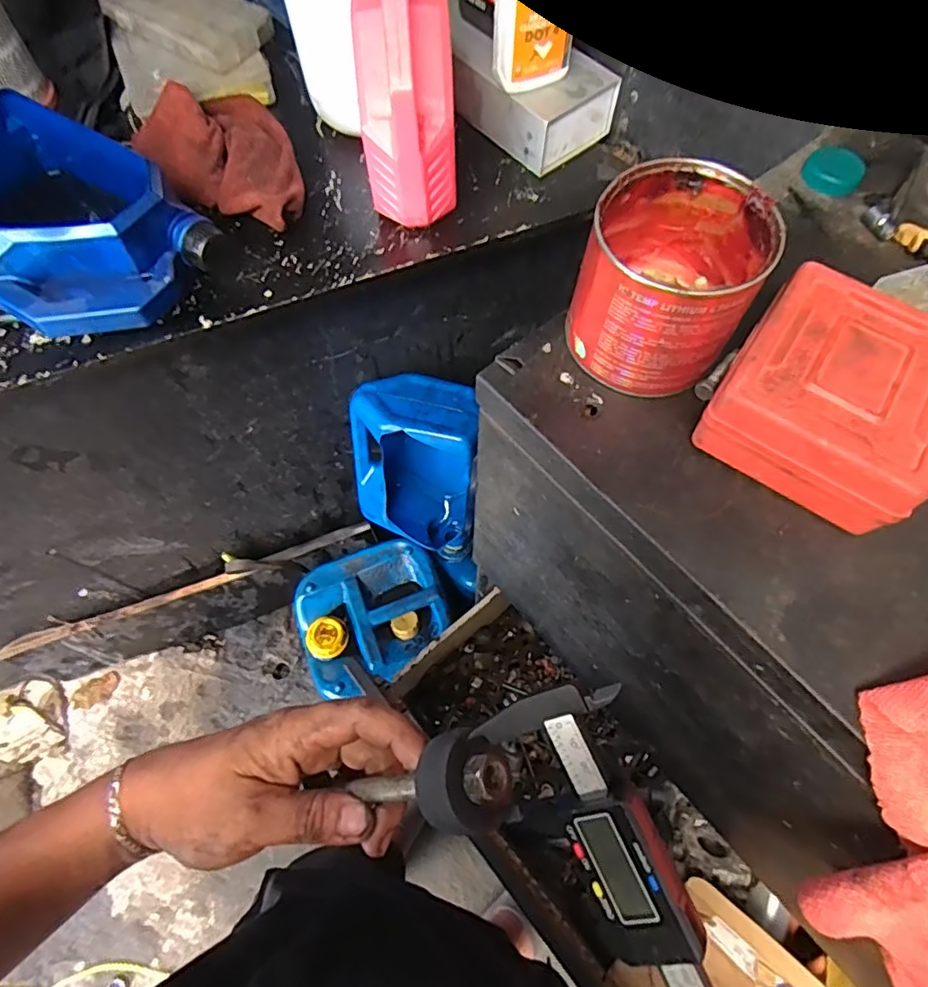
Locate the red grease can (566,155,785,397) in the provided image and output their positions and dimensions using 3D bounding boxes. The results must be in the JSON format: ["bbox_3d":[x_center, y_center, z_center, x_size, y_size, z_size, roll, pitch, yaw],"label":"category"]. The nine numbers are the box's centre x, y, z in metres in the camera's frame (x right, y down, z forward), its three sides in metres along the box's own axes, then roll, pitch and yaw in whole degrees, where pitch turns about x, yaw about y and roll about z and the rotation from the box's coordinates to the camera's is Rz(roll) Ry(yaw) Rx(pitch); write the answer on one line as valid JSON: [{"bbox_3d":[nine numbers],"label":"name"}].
[{"bbox_3d":[0.122,-0.128,0.346,0.091,0.086,0.105,24,69,12],"label":"red grease can"}]

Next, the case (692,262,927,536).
[{"bbox_3d":[0.215,-0.058,0.330,0.117,0.053,0.134,33,71,15],"label":"case"}]

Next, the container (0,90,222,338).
[{"bbox_3d":[-0.420,-0.277,0.591,0.309,0.105,0.237,39,73,17],"label":"container"}]

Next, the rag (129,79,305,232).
[{"bbox_3d":[-0.277,-0.407,0.683,0.154,0.037,0.251,-40,71,-15],"label":"rag"}]

